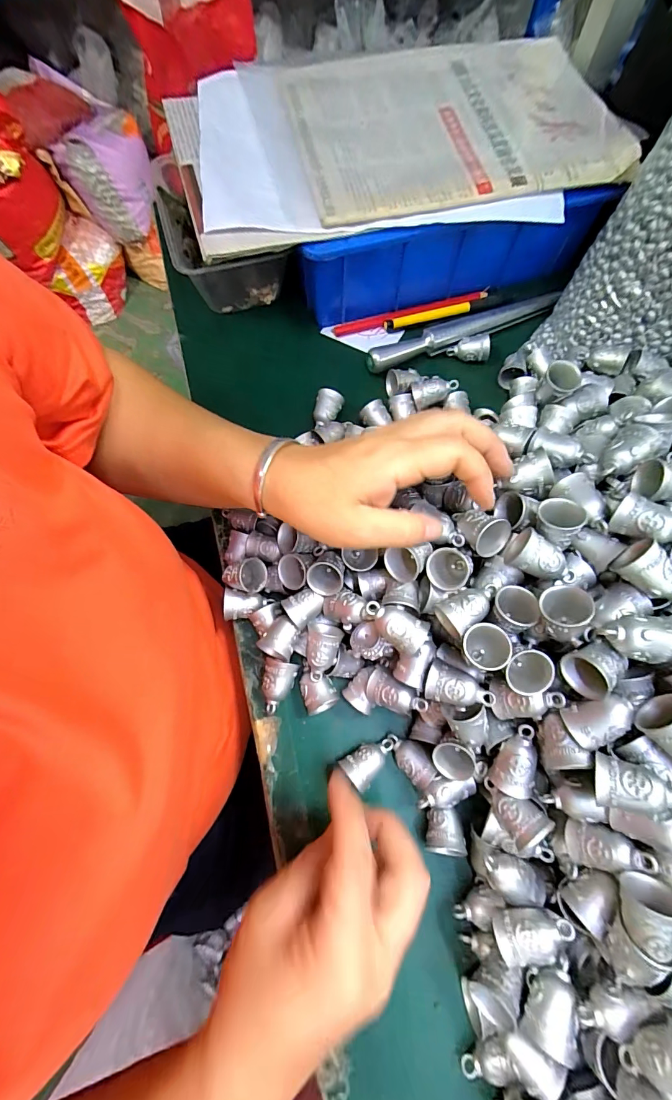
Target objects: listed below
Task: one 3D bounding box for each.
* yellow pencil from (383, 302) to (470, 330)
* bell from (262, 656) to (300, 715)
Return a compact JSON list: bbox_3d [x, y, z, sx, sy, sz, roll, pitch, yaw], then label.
[{"bbox_3d":[0.091,-0.231,0.398,0.087,0.005,0.009,-15,72,-3],"label":"yellow pencil"},{"bbox_3d":[-0.041,0.096,0.285,0.021,0.023,0.035,13,73,6],"label":"bell"}]

